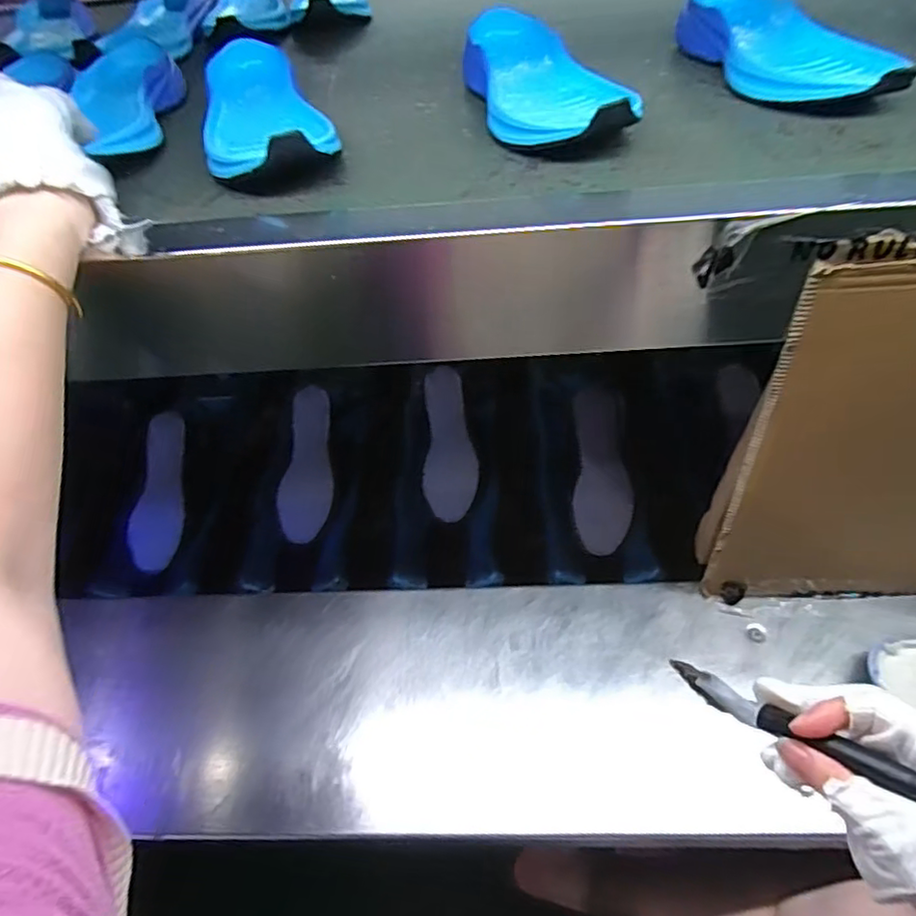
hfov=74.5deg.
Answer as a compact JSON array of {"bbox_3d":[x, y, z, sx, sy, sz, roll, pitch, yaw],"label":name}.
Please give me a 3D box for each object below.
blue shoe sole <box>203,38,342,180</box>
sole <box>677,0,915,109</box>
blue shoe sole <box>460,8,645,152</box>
[{"bbox_3d":[-0.149,-0.272,0.472,0.092,0.045,0.236,-12,47,-7],"label":"blue shoe sole"},{"bbox_3d":[0.250,-0.328,0.476,0.082,0.050,0.232,-9,47,-4],"label":"sole"},{"bbox_3d":[0.067,-0.302,0.474,0.103,0.046,0.196,-9,47,-4],"label":"blue shoe sole"}]

